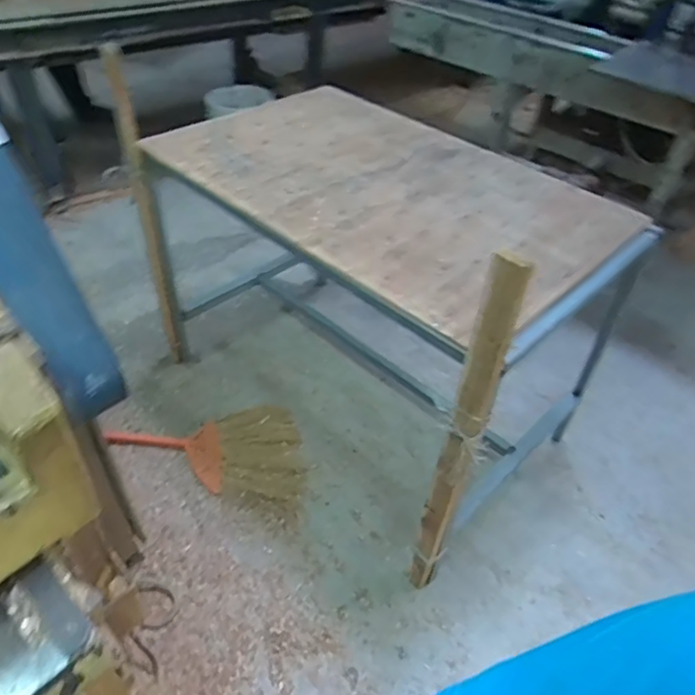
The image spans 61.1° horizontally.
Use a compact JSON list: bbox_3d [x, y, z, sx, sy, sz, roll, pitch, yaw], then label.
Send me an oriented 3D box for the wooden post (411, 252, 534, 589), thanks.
[{"bbox_3d":[0.205,0.232,1.146,0.066,0.952,0.065,14,45,9],"label":"wooden post"}]

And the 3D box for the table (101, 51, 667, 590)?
[{"bbox_3d":[-0.003,-0.195,1.616,0.674,0.870,1.254,-31,55,-35],"label":"table"}]

